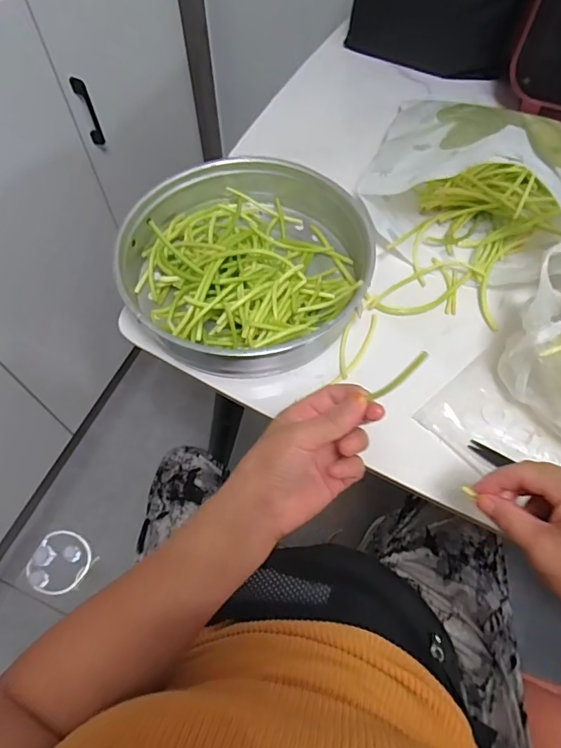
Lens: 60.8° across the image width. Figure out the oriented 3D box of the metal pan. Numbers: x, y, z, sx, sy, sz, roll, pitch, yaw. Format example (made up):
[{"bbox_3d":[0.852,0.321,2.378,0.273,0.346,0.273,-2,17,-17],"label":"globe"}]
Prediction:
[{"bbox_3d":[-0.041,-0.125,0.517,0.252,0.073,0.238,-15,62,-8],"label":"metal pan"}]

